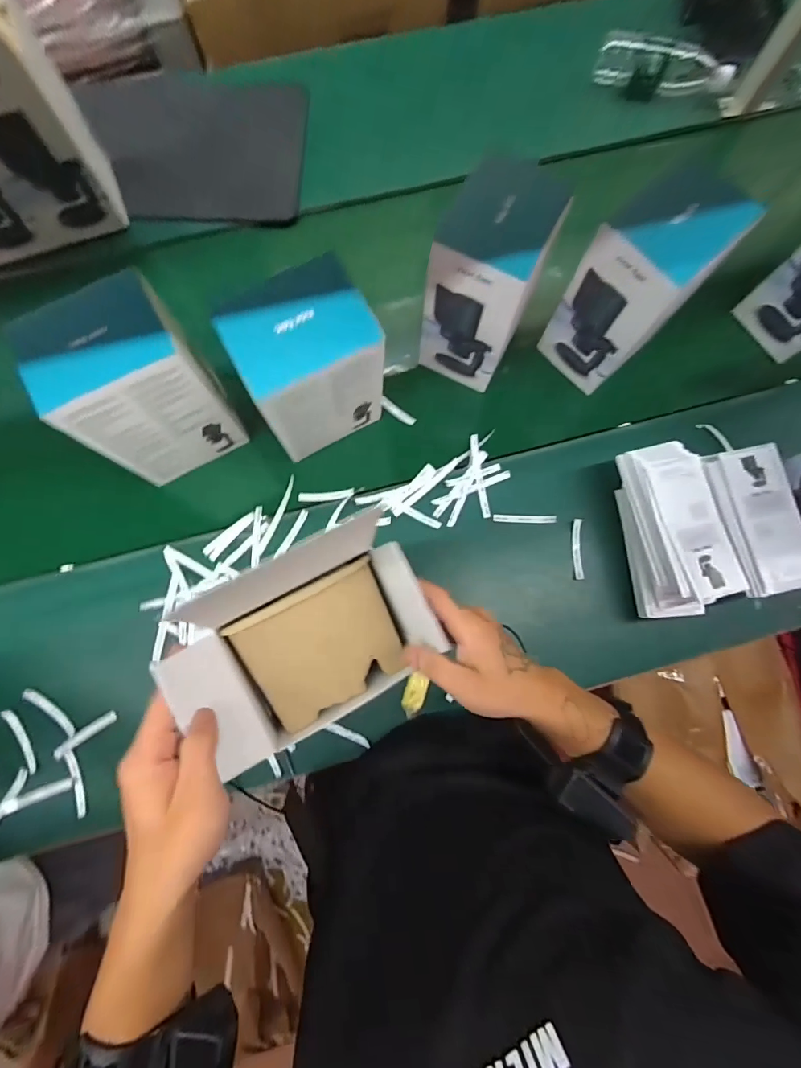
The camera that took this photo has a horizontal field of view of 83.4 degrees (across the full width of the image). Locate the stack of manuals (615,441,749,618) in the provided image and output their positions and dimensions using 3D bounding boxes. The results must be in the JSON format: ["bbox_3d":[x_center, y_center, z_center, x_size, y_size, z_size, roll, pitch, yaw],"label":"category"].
[{"bbox_3d":[0.366,-0.005,0.610,0.110,0.097,0.225,-11,80,-2],"label":"stack of manuals"}]

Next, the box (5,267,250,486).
[{"bbox_3d":[-0.312,-0.174,0.561,0.143,0.221,0.109,-31,81,-5],"label":"box"}]

